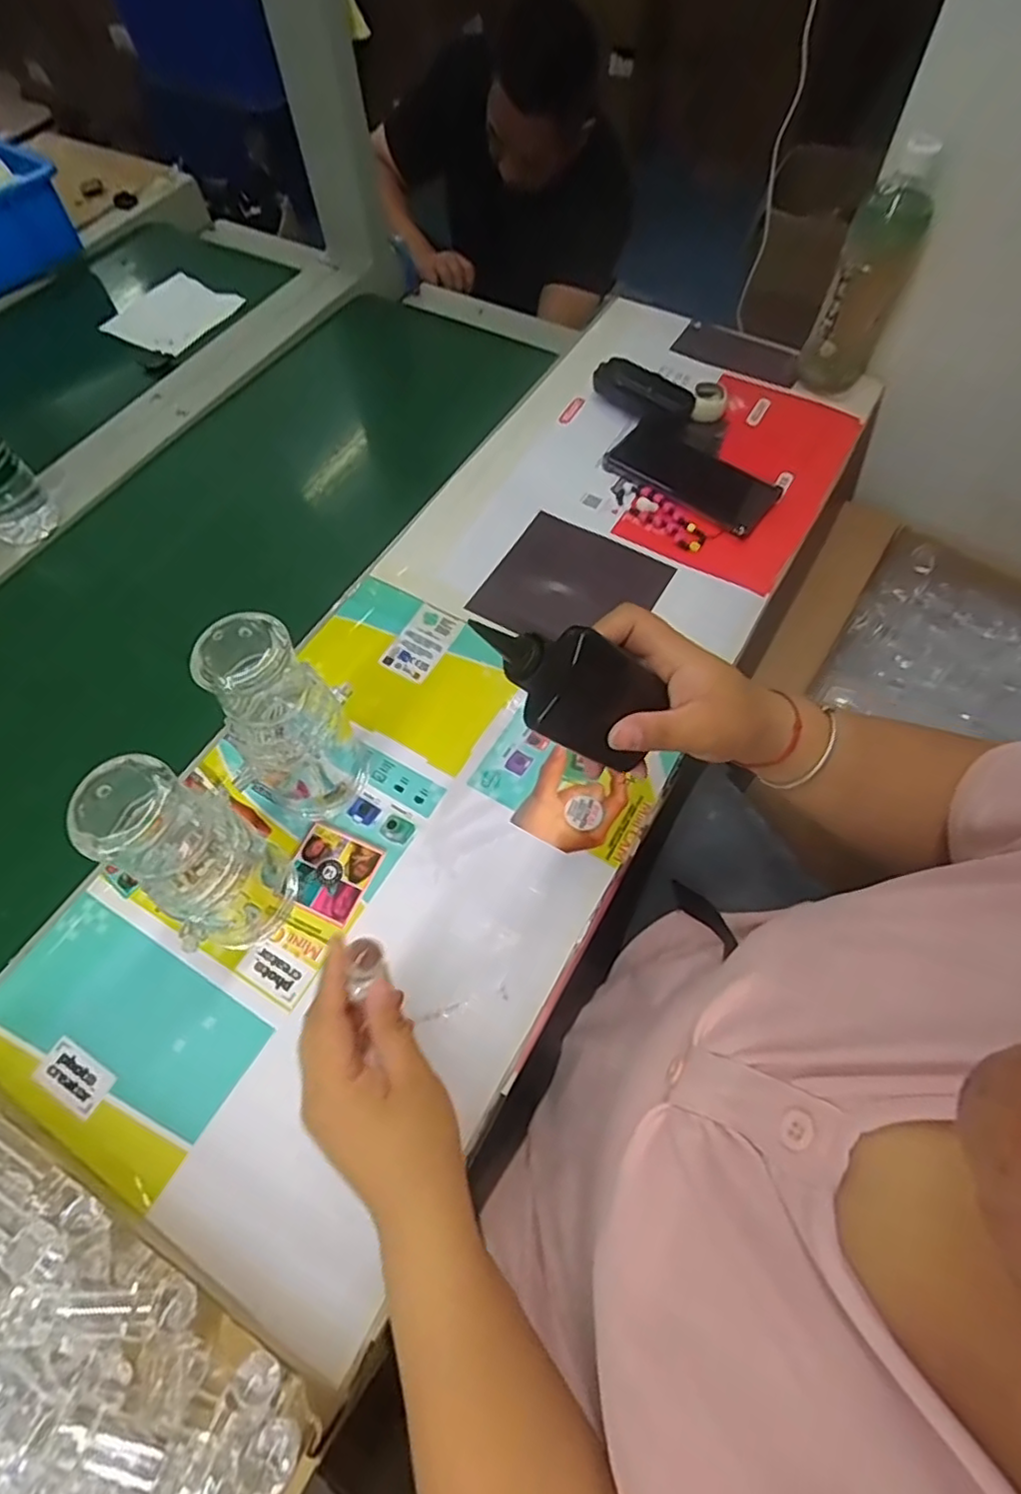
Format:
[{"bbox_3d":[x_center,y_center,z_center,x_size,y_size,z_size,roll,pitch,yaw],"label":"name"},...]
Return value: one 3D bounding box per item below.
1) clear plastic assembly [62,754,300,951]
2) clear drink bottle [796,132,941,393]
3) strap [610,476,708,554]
[{"bbox_3d":[-0.190,0.071,0.391,0.063,0.173,0.077,31,67,13],"label":"clear plastic assembly"},{"bbox_3d":[0.353,-0.457,0.641,0.073,0.201,0.064,23,65,12],"label":"clear drink bottle"},{"bbox_3d":[0.140,-0.226,0.631,0.038,0.011,0.109,-41,71,-18],"label":"strap"}]

